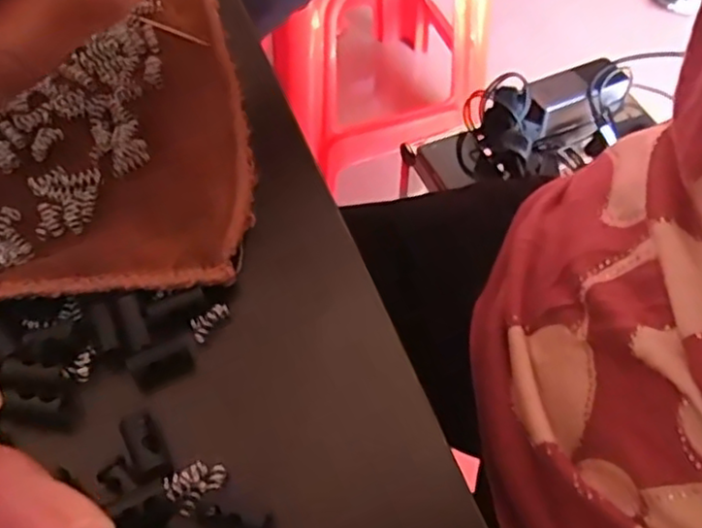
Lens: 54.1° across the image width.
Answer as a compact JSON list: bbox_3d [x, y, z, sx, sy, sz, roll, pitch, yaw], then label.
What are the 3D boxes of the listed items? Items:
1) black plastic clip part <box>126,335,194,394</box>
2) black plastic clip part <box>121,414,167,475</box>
[{"bbox_3d":[-0.057,0.030,0.207,0.018,0.011,0.010,-32,59,-16],"label":"black plastic clip part"},{"bbox_3d":[-0.057,0.049,0.189,0.008,0.004,0.017,-27,58,-14],"label":"black plastic clip part"}]

